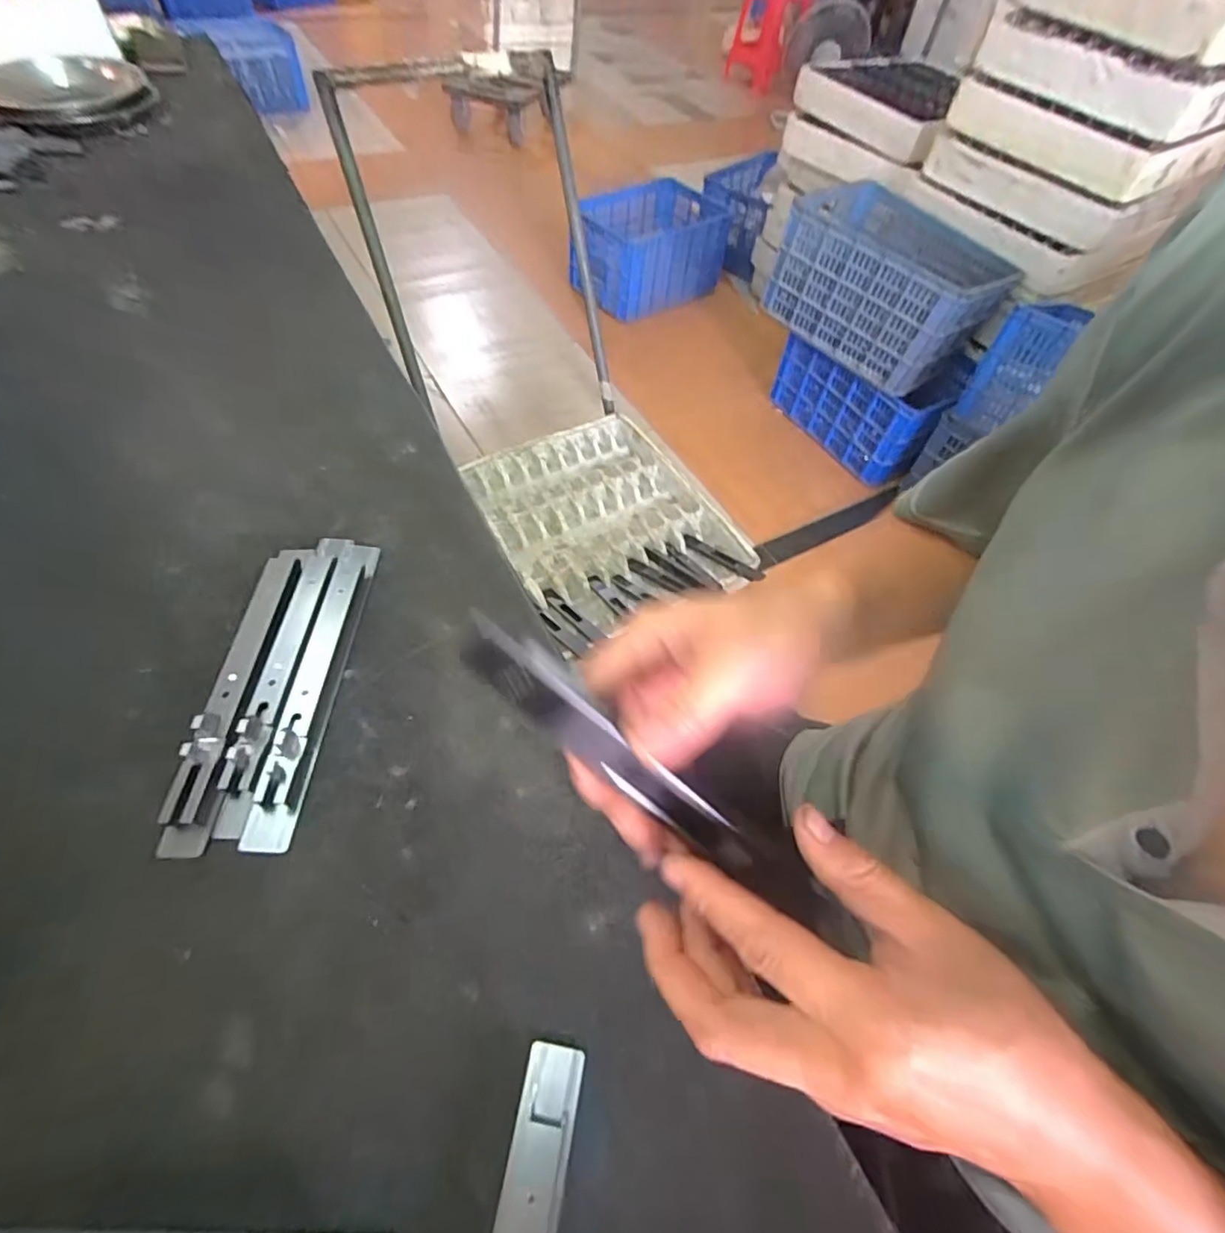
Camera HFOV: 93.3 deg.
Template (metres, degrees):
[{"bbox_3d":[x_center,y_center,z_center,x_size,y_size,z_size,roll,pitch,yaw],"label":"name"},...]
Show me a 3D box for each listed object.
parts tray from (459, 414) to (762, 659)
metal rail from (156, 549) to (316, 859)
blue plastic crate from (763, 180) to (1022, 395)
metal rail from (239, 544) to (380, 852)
[{"bbox_3d":[-0.016,-0.194,1.215,0.458,0.055,0.546,-24,62,-20],"label":"parts tray"},{"bbox_3d":[-0.238,0.036,0.369,0.027,0.023,0.213,4,56,-3],"label":"metal rail"},{"bbox_3d":[0.673,-0.828,1.443,0.500,0.241,0.335,40,61,19],"label":"blue plastic crate"},{"bbox_3d":[-0.193,0.036,0.380,0.026,0.019,0.217,5,56,-3],"label":"metal rail"}]

